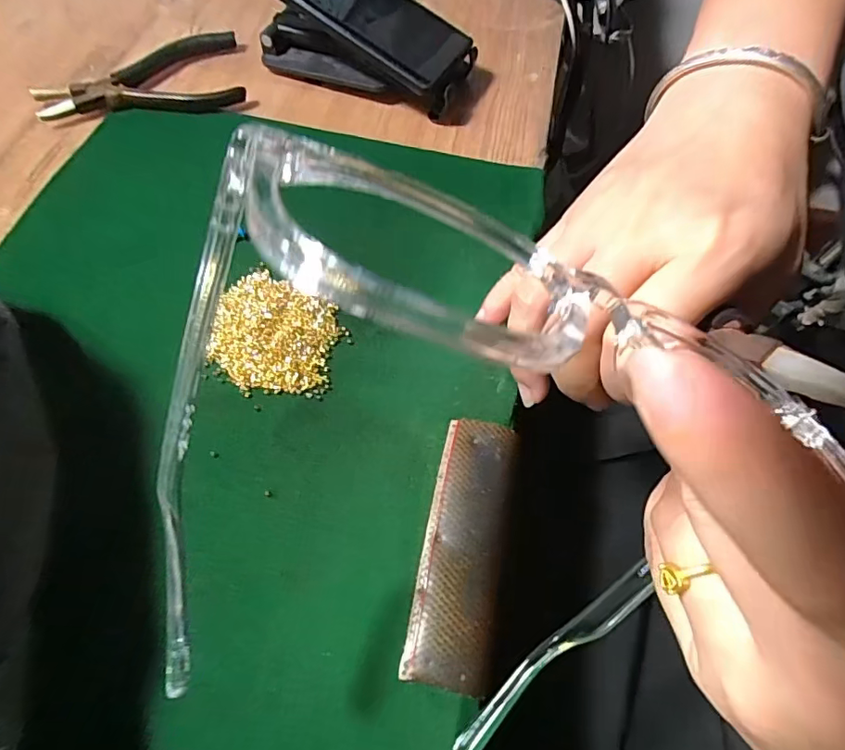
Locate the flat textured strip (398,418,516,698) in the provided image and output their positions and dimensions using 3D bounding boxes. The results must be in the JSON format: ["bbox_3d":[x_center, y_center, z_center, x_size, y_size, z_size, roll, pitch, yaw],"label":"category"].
[{"bbox_3d":[0.020,0.077,0.237,0.035,0.006,0.116,11,62,3],"label":"flat textured strip"}]

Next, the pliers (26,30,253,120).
[{"bbox_3d":[-0.206,-0.217,0.379,0.140,0.014,0.078,-16,64,-11],"label":"pliers"}]

